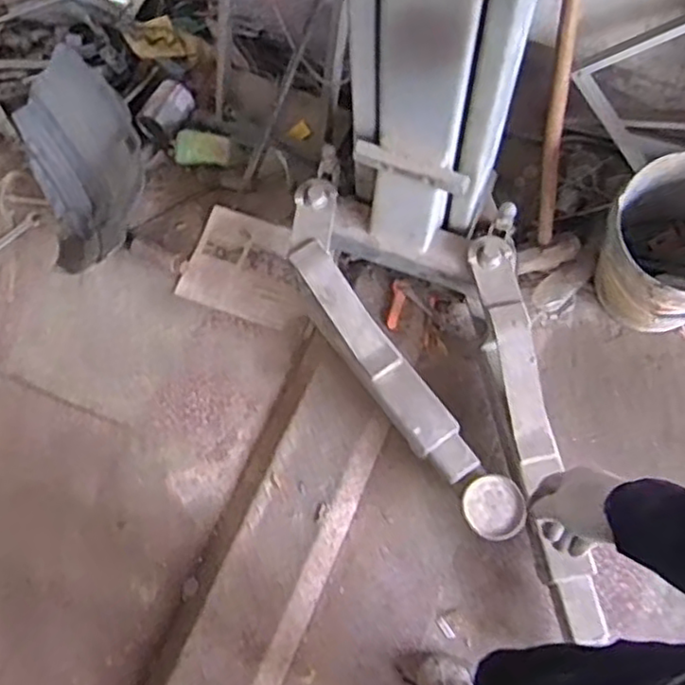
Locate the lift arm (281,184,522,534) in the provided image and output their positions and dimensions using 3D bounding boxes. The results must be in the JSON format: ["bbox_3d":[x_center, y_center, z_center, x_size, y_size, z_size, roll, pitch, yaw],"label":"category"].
[{"bbox_3d":[0.107,0.041,1.519,0.177,0.159,0.863,-30,70,-7],"label":"lift arm"}]

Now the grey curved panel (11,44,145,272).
[{"bbox_3d":[-0.657,-0.454,1.798,0.290,0.142,0.594,-23,69,-5],"label":"grey curved panel"}]

